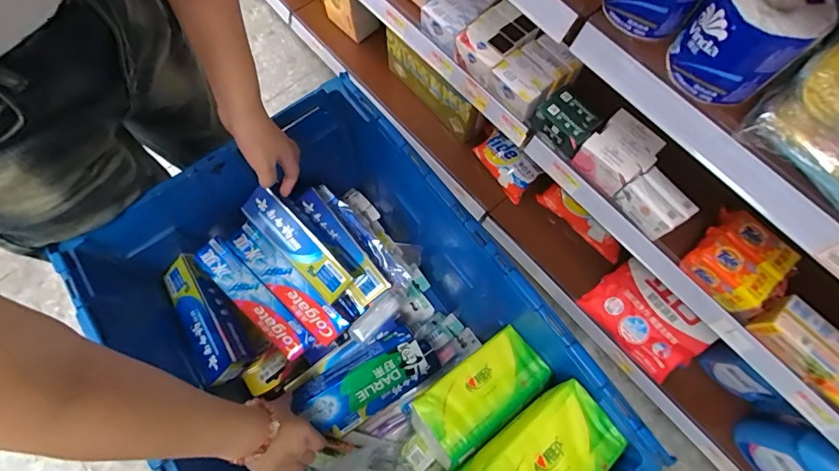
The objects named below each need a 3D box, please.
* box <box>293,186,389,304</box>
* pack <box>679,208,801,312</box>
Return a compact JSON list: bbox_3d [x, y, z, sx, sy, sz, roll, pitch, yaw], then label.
[{"bbox_3d":[-0.120,0.016,0.616,0.051,0.030,0.188,-37,76,-11],"label":"box"},{"bbox_3d":[0.518,0.040,0.688,0.119,0.057,0.123,-39,77,-11],"label":"pack"}]

